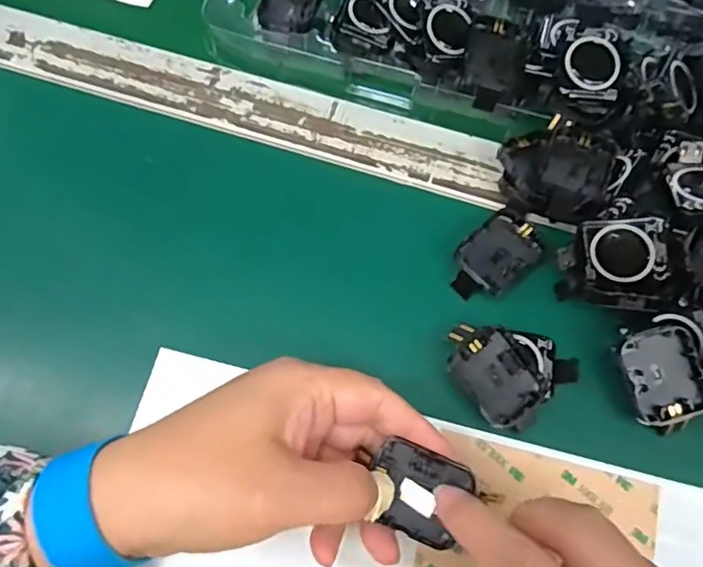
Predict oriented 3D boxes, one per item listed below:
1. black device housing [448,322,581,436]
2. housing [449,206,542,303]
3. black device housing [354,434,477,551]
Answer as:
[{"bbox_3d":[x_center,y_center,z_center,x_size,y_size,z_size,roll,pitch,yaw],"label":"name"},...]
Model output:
[{"bbox_3d":[0.072,0.038,0.275,0.048,0.022,0.051,-42,74,-15],"label":"black device housing"},{"bbox_3d":[0.072,-0.013,0.299,0.048,0.011,0.031,-40,74,-14],"label":"housing"},{"bbox_3d":[0.027,0.085,0.241,0.040,0.012,0.033,25,84,-1],"label":"black device housing"}]

